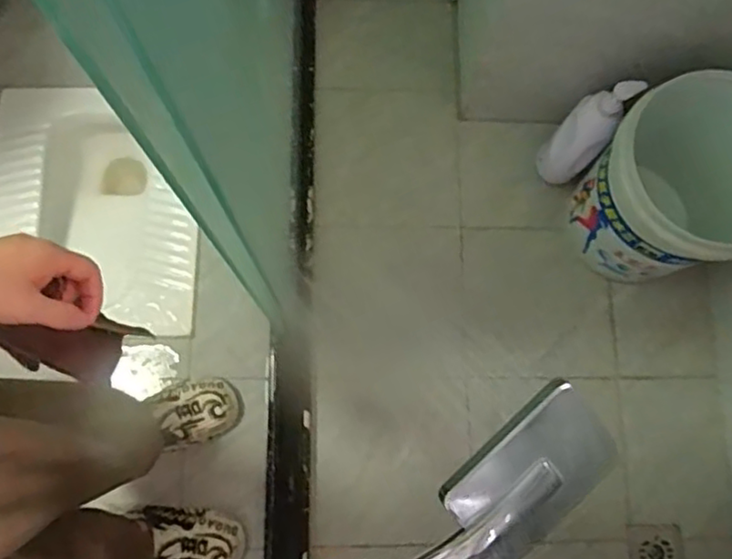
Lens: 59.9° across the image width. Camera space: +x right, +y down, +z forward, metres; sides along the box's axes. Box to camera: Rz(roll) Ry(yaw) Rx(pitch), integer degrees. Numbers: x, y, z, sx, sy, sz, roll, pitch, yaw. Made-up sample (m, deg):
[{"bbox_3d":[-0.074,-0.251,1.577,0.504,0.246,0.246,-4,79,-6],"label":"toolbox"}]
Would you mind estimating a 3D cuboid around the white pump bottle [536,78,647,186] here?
[{"bbox_3d":[0.367,-0.245,1.050,0.081,0.242,0.084,48,53,9],"label":"white pump bottle"}]

